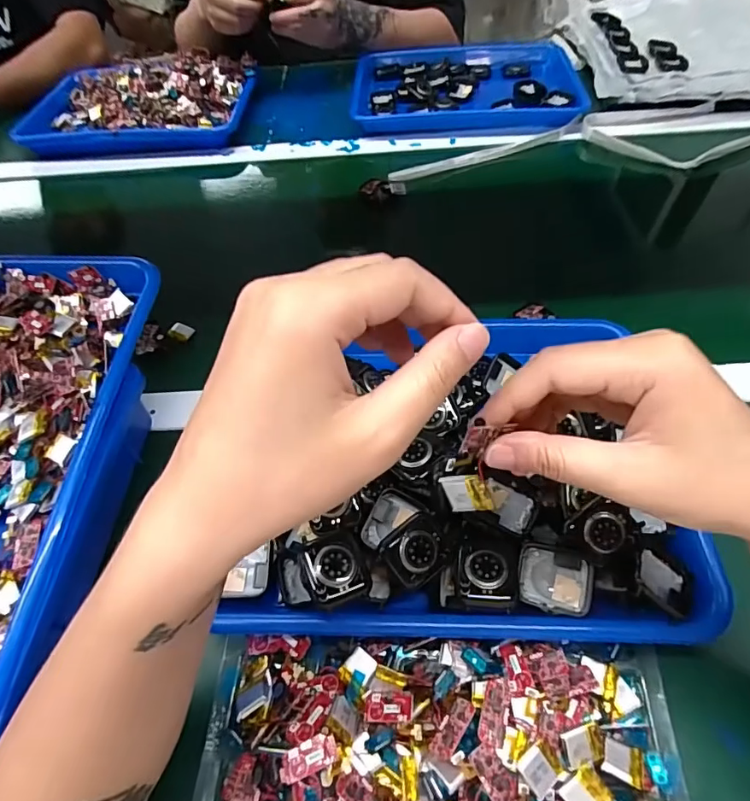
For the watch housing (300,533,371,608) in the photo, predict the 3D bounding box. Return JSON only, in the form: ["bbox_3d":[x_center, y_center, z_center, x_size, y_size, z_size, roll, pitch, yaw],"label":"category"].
[{"bbox_3d":[-0.024,0.099,0.289,0.034,0.011,0.041,-19,56,-10],"label":"watch housing"}]

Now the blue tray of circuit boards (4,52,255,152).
[{"bbox_3d":[-0.376,-0.478,0.770,0.369,0.049,0.249,-1,54,3],"label":"blue tray of circuit boards"}]

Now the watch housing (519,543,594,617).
[{"bbox_3d":[0.108,0.108,0.291,0.042,0.013,0.036,10,56,11],"label":"watch housing"}]

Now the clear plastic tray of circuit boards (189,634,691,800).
[{"bbox_3d":[0.034,0.196,0.260,0.262,0.049,0.123,0,54,3],"label":"clear plastic tray of circuit boards"}]

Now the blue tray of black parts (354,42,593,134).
[{"bbox_3d":[0.129,-0.473,0.722,0.313,0.033,0.258,-1,54,2],"label":"blue tray of black parts"}]

